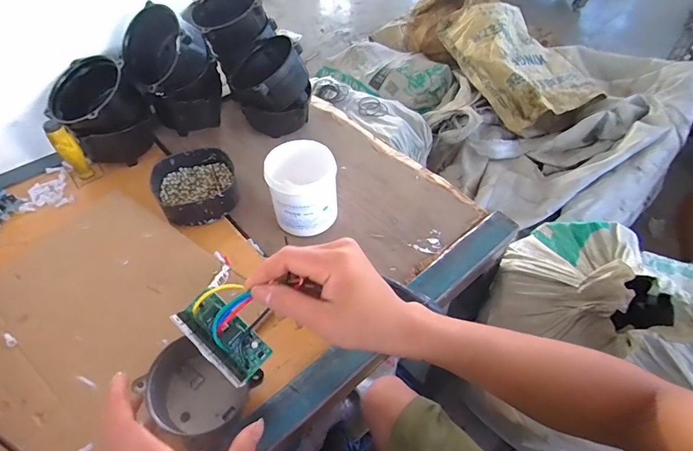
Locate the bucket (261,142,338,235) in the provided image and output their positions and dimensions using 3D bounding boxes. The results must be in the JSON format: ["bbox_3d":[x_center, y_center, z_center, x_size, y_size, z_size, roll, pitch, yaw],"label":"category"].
[{"bbox_3d":[-0.061,-0.049,0.576,0.093,0.102,0.084,0,49,0],"label":"bucket"}]

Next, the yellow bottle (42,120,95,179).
[{"bbox_3d":[-0.432,-0.116,0.643,0.030,0.109,0.024,-30,55,-24],"label":"yellow bottle"}]

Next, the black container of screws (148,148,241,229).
[{"bbox_3d":[-0.227,-0.060,0.625,0.119,0.042,0.127,-20,52,-17],"label":"black container of screws"}]

